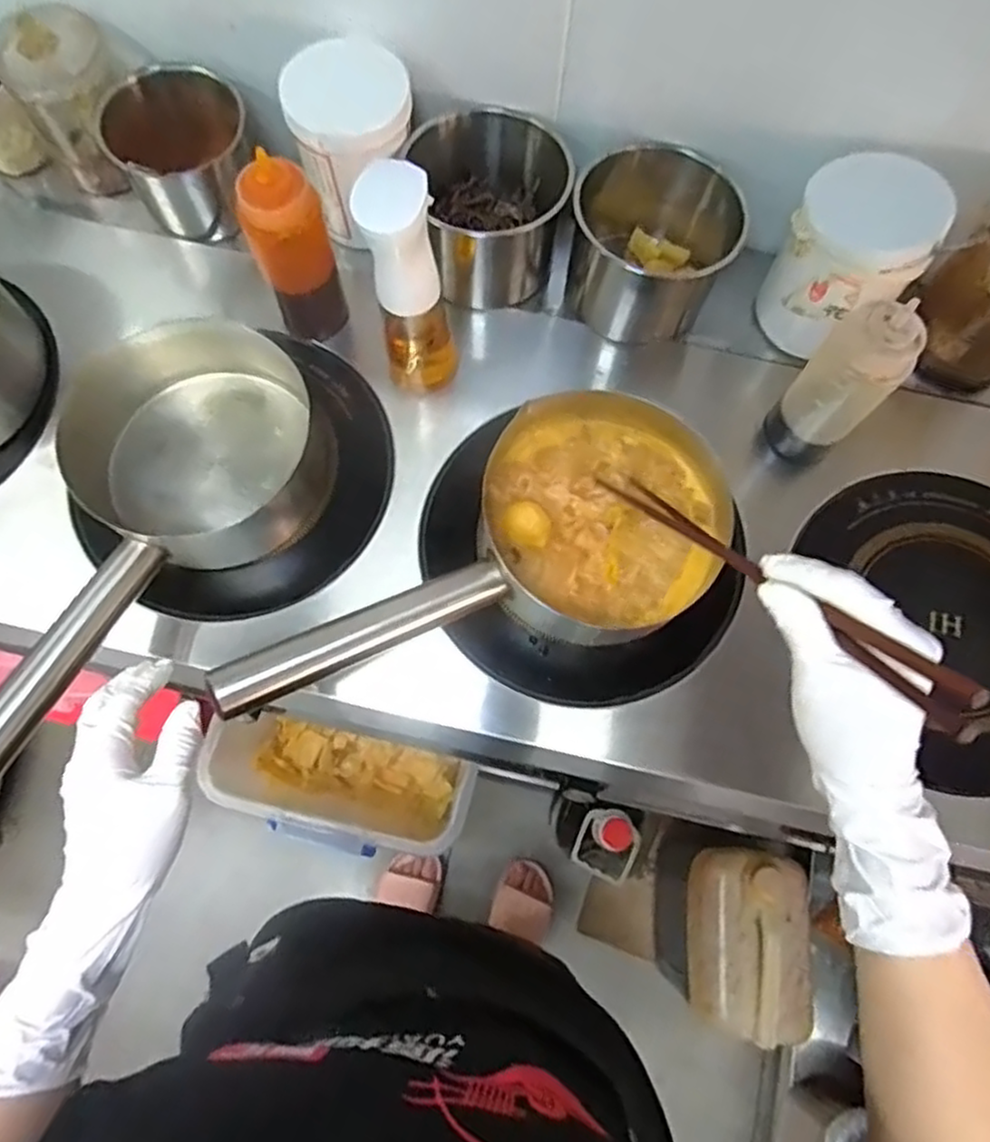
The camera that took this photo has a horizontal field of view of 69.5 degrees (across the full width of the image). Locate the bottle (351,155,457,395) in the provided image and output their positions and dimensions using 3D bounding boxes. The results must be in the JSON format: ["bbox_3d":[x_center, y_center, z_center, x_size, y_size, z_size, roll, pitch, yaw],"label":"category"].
[{"bbox_3d":[-0.068,-0.229,0.600,0.061,0.233,0.046,-3,74,-2],"label":"bottle"}]

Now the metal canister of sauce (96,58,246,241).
[{"bbox_3d":[-0.304,-0.419,0.712,0.141,0.108,0.123,-22,75,-8],"label":"metal canister of sauce"}]

